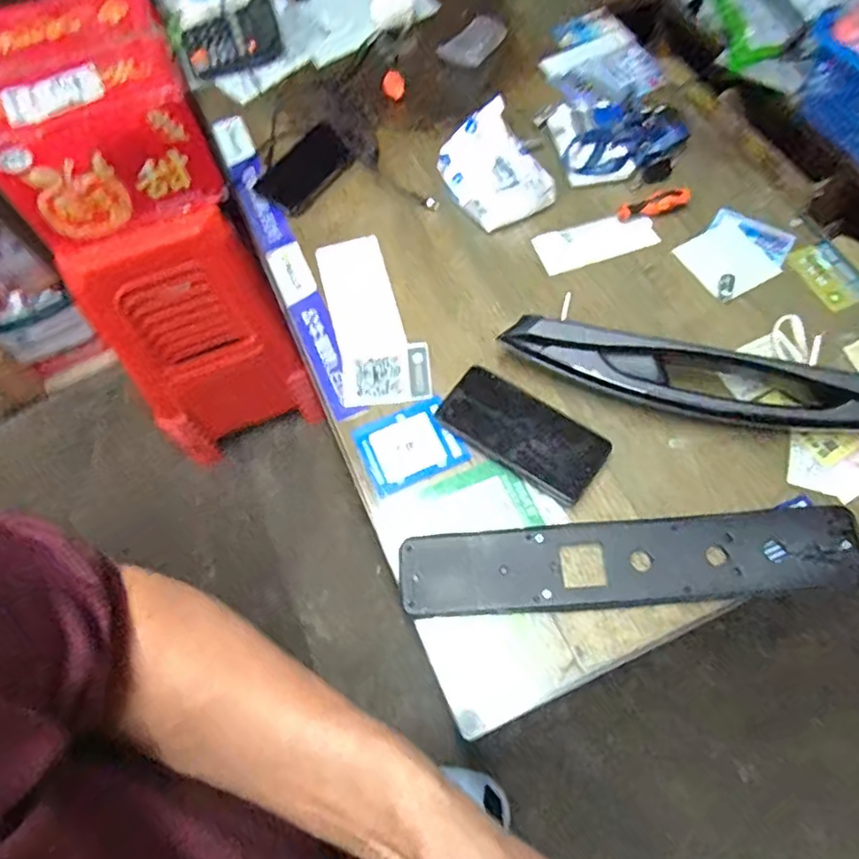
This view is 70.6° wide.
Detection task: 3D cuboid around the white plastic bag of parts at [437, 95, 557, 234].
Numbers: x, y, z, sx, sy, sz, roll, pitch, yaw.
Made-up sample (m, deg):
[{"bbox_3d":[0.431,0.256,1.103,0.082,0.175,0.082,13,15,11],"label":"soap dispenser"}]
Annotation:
[{"bbox_3d":[0.080,-0.309,0.709,0.104,0.068,0.118,-27,66,-9],"label":"white plastic bag of parts"}]

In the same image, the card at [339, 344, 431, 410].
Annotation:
[{"bbox_3d":[-0.046,-0.058,0.638,0.095,0.007,0.065,-7,65,0],"label":"card"}]

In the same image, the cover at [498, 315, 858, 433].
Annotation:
[{"bbox_3d":[0.264,-0.044,0.572,0.378,0.069,0.045,14,67,10],"label":"cover"}]

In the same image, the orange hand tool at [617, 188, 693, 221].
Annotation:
[{"bbox_3d":[0.261,-0.264,0.709,0.083,0.020,0.028,-17,65,-4],"label":"orange hand tool"}]

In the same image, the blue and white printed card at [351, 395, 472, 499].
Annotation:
[{"bbox_3d":[-0.020,0.016,0.603,0.094,0.005,0.076,-25,69,-6],"label":"blue and white printed card"}]

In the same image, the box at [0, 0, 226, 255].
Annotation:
[{"bbox_3d":[-0.527,-0.503,0.941,0.281,0.171,0.349,-23,66,-7],"label":"box"}]

